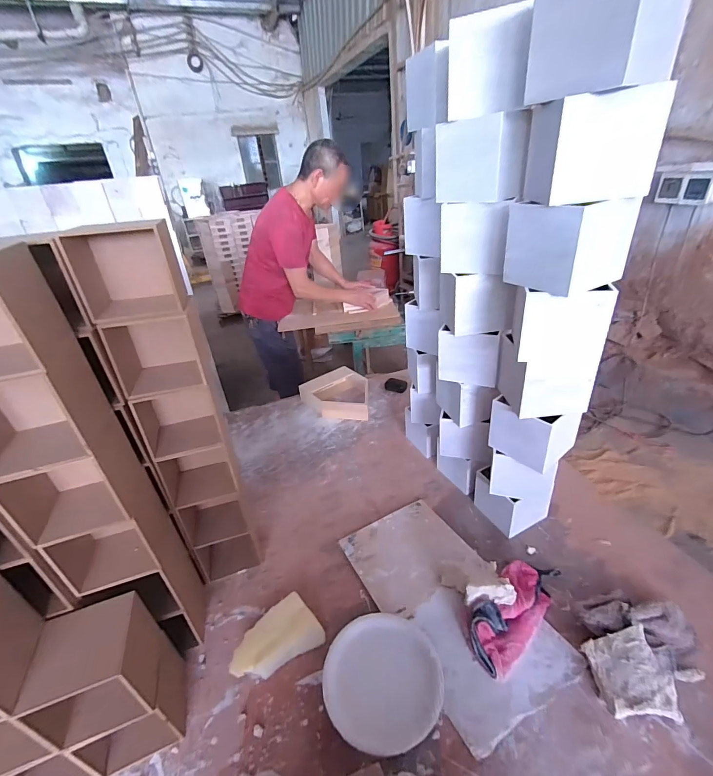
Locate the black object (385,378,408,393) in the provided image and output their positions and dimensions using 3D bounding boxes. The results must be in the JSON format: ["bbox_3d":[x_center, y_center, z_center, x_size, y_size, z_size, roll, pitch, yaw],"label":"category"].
[{"bbox_3d":[0.142,-0.011,1.324,0.077,0.040,0.033,9,32,28],"label":"black object"}]

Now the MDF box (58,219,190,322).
[{"bbox_3d":[-0.310,-0.159,0.509,0.109,0.111,0.115,-13,29,-11],"label":"MDF box"}]

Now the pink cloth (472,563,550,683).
[{"bbox_3d":[0.270,0.385,0.638,0.088,0.049,0.213,18,37,39],"label":"pink cloth"}]

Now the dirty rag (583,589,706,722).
[{"bbox_3d":[0.439,0.409,0.564,0.162,0.053,0.183,6,31,23],"label":"dirty rag"}]

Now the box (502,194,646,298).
[{"bbox_3d":[0.291,-0.198,0.510,0.104,0.105,0.119,-21,31,-24],"label":"box"}]

